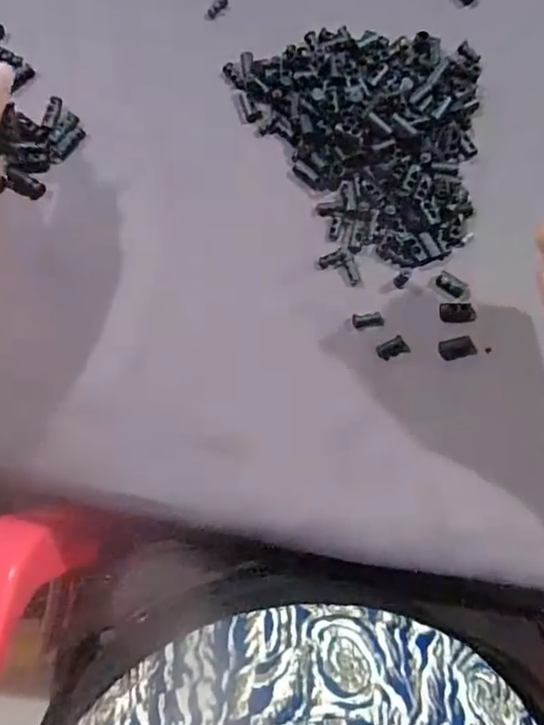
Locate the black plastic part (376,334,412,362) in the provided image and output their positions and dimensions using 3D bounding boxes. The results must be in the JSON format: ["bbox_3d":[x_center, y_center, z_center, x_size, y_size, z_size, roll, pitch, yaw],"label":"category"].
[{"bbox_3d":[0.073,-0.008,0.329,0.019,0.005,0.011,-27,77,-6],"label":"black plastic part"}]

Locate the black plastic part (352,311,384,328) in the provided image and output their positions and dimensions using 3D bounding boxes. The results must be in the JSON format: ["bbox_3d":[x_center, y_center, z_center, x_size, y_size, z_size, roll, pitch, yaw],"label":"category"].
[{"bbox_3d":[0.059,-0.026,0.333,0.019,0.004,0.009,-6,76,-1],"label":"black plastic part"}]

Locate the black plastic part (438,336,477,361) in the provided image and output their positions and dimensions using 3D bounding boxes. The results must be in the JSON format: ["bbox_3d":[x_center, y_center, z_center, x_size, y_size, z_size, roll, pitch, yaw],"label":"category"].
[{"bbox_3d":[0.112,-0.009,0.330,0.022,0.006,0.012,-12,76,-2],"label":"black plastic part"}]

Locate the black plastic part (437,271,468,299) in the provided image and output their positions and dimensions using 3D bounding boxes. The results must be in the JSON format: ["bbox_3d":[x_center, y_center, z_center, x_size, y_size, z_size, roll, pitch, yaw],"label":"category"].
[{"bbox_3d":[0.112,-0.048,0.338,0.021,0.004,0.010,35,79,9],"label":"black plastic part"}]

